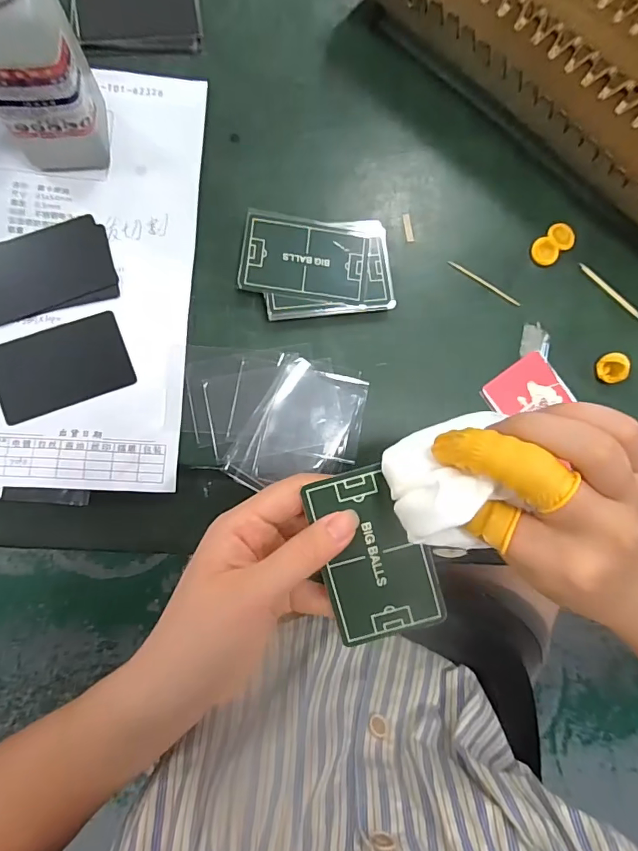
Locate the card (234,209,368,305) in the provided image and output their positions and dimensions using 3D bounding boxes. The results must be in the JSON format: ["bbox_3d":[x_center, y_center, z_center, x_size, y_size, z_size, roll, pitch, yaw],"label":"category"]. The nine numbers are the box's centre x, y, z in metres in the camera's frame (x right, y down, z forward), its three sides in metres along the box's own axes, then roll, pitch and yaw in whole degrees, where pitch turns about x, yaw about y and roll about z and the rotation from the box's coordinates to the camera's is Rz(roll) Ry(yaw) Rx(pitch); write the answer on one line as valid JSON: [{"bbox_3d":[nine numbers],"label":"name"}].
[{"bbox_3d":[-0.009,-0.115,0.318,0.085,0.004,0.057,7,85,-6],"label":"card"}]

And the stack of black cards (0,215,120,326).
[{"bbox_3d":[-0.182,-0.103,0.306,0.087,0.004,0.057,-17,85,-9],"label":"stack of black cards"}]

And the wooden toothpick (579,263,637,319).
[{"bbox_3d":[0.226,-0.104,0.358,0.064,0.004,0.006,43,80,0],"label":"wooden toothpick"}]

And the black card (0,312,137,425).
[{"bbox_3d":[-0.166,-0.038,0.299,0.081,0.004,0.051,-21,86,-9],"label":"black card"}]

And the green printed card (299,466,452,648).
[{"bbox_3d":[0.027,0.063,0.227,0.051,0.004,0.084,-17,94,-1],"label":"green printed card"}]

